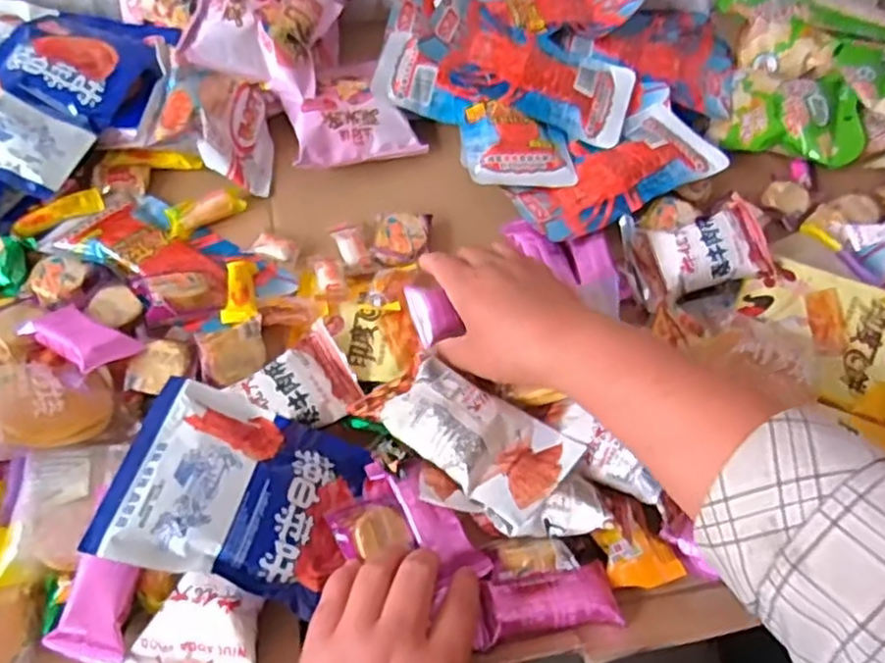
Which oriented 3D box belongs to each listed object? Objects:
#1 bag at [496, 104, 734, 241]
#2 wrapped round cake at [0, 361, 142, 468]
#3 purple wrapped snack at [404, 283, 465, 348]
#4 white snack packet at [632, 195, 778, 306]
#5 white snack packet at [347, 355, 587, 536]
[{"bbox_3d":[0.150,-0.144,0.599,0.193,0.015,0.092,-26,64,-17],"label":"bag"},{"bbox_3d":[-0.265,0.043,0.446,0.101,0.034,0.075,-16,62,-12],"label":"wrapped round cake"},{"bbox_3d":[-0.010,-0.015,0.509,0.028,0.009,0.045,-24,83,18],"label":"purple wrapped snack"},{"bbox_3d":[0.206,-0.065,0.539,0.092,0.023,0.063,-18,65,10],"label":"white snack packet"},{"bbox_3d":[0.019,0.065,0.450,0.133,0.032,0.078,38,65,18],"label":"white snack packet"}]

